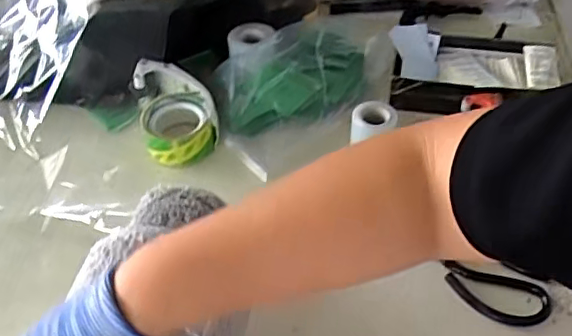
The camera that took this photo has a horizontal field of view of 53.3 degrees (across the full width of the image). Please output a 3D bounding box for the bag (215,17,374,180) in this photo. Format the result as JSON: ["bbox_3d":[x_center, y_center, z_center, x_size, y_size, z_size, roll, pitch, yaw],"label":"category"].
[{"bbox_3d":[0.024,-0.117,0.783,0.266,0.094,0.163,-31,55,-25],"label":"bag"}]

